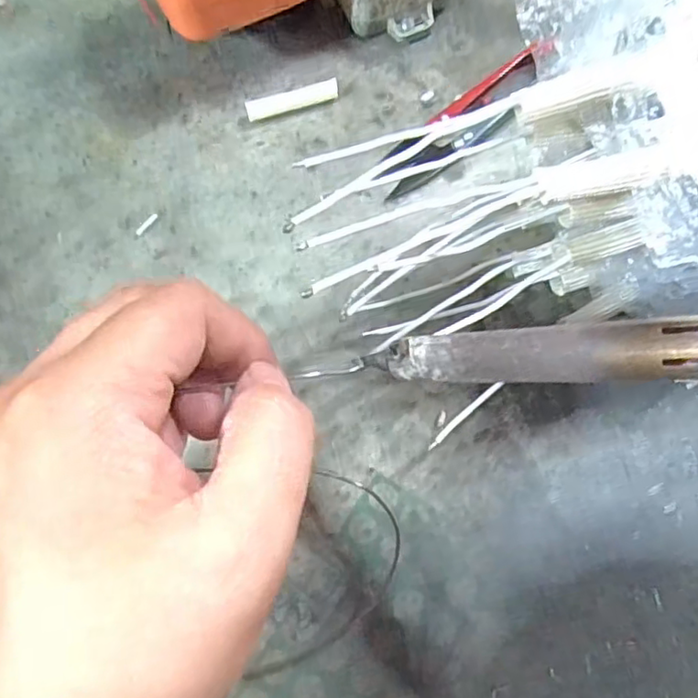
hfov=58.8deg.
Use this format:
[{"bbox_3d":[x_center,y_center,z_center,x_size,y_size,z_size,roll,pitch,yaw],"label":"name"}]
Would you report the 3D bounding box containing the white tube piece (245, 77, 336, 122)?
[{"bbox_3d":[-0.024,-0.108,0.270,0.041,0.008,0.007,-19,71,-6],"label":"white tube piece"}]

